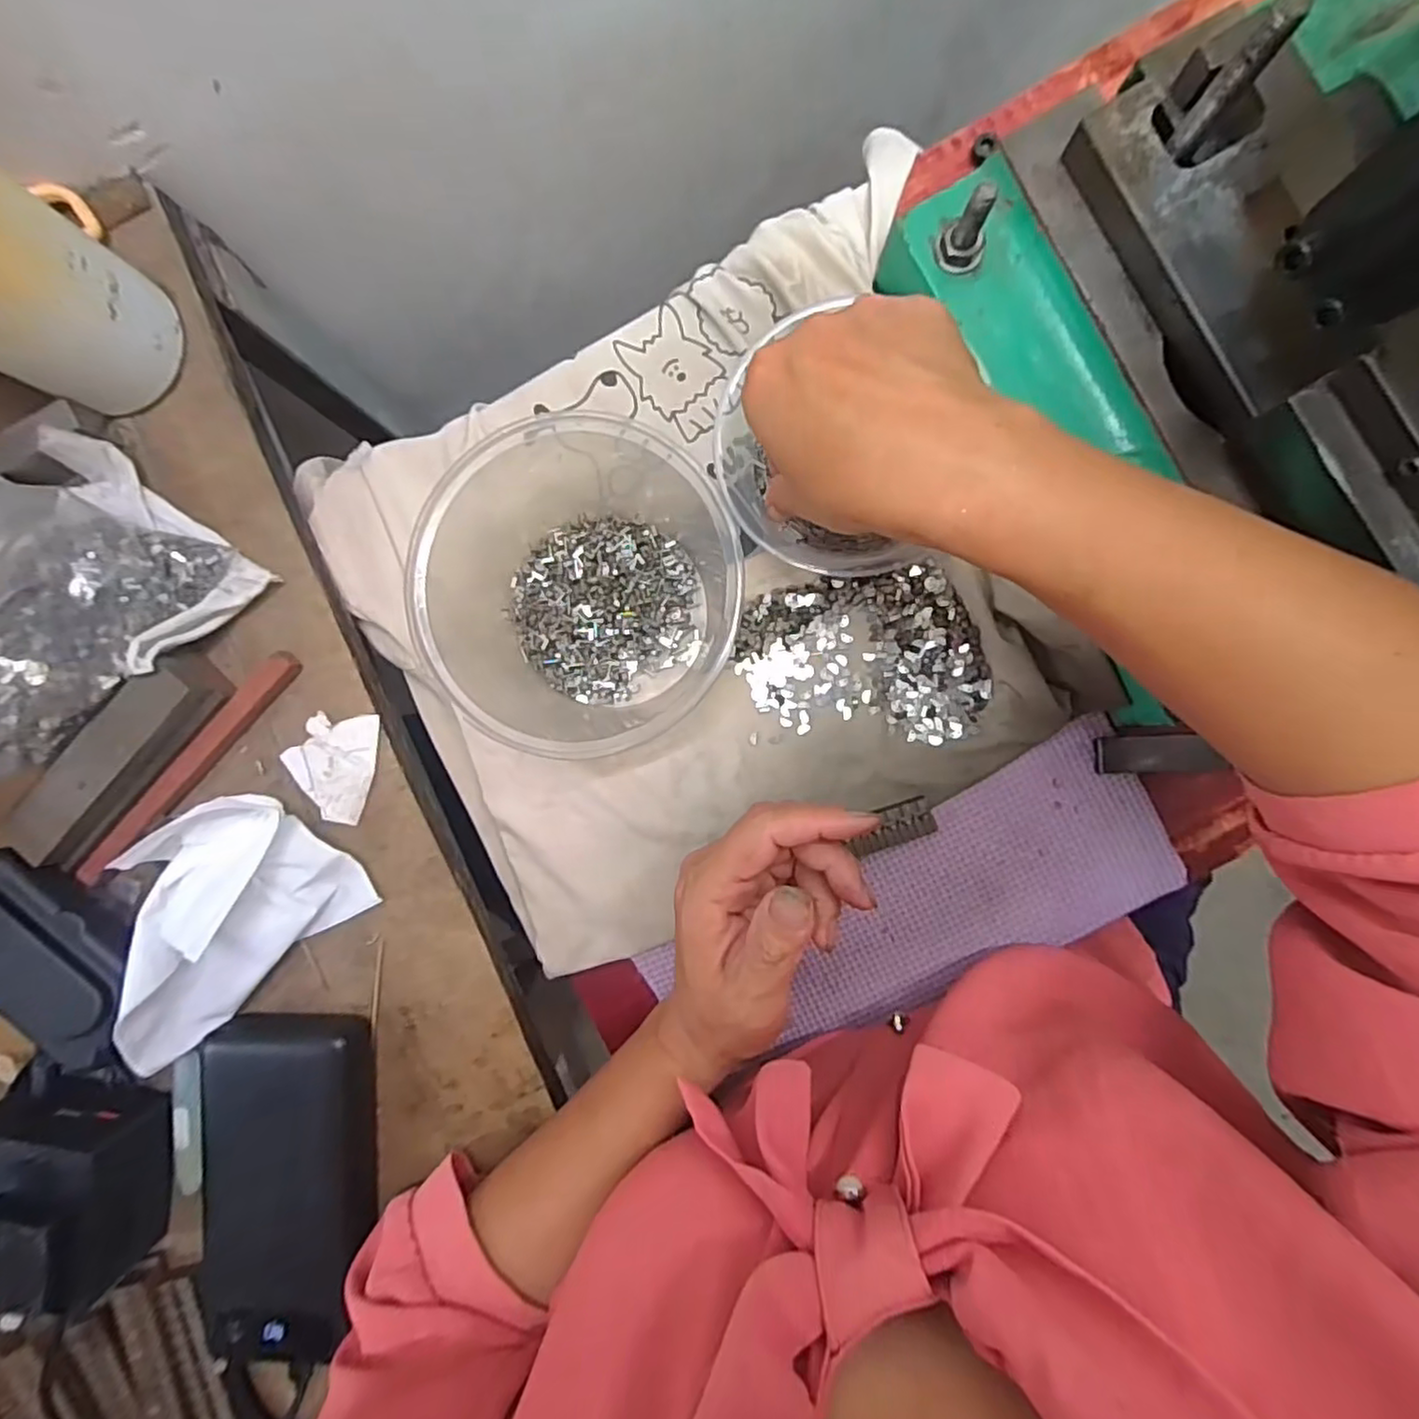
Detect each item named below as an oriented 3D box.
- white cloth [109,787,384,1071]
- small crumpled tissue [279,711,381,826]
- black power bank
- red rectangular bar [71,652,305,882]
[{"bbox_3d":[-0.233,0.096,0.311,0.128,0.036,0.085,-38,90,3],"label":"white cloth"},{"bbox_3d":[-0.186,0.028,0.330,0.040,0.008,0.052,9,92,2],"label":"small crumpled tissue"},{"bbox_3d":[-0.203,0.228,0.321,0.076,0.028,0.153,2,92,2],"label":"black power bank"},{"bbox_3d":[-0.253,0.028,0.328,0.014,0.014,0.147,44,93,1],"label":"red rectangular bar"}]

